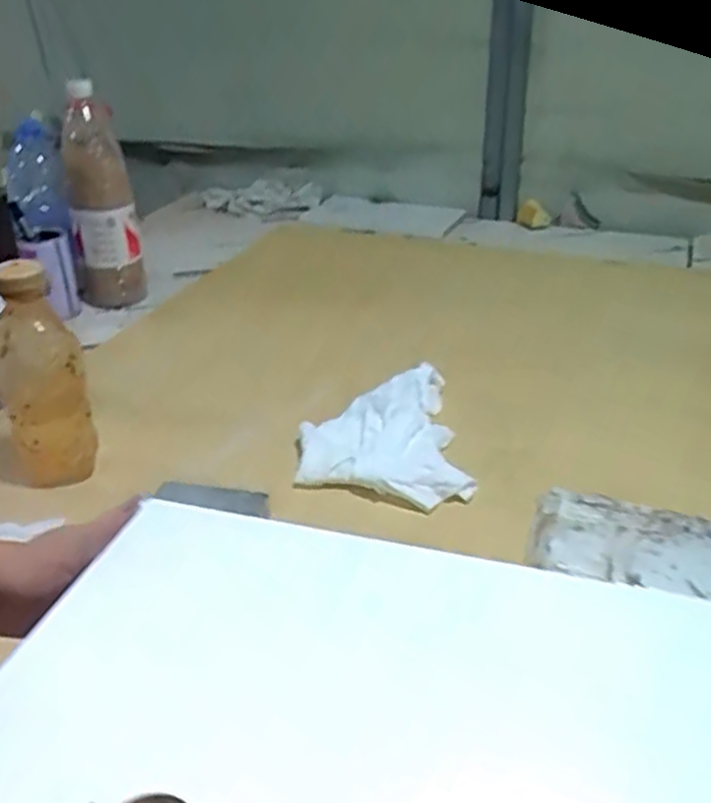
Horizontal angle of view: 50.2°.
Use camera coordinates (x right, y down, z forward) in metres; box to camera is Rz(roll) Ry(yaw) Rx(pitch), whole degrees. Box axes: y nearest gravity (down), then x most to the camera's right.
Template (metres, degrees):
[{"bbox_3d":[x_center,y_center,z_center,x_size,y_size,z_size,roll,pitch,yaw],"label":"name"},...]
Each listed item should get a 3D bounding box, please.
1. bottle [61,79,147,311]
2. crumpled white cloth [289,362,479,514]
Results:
[{"bbox_3d":[-0.359,-0.279,1.062,0.087,0.295,0.079,-12,32,-17],"label":"bottle"},{"bbox_3d":[0.022,0.032,0.741,0.159,0.034,0.184,-4,30,-4],"label":"crumpled white cloth"}]

